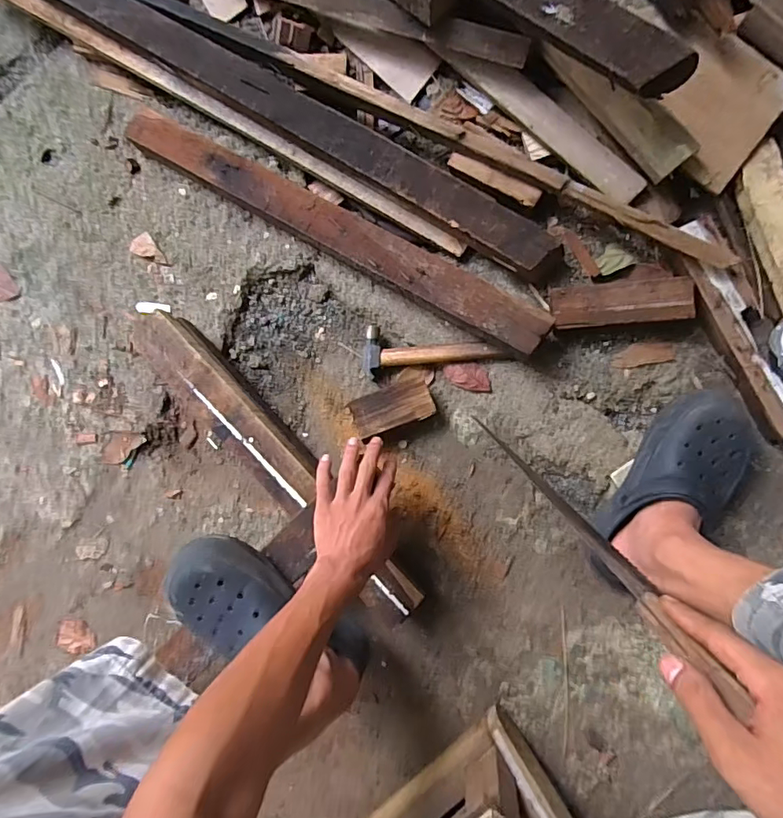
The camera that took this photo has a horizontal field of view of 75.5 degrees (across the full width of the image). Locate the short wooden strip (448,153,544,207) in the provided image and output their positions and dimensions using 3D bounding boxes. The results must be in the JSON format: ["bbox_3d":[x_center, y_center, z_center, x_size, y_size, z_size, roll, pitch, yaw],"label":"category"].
[{"bbox_3d":[0.142,-0.324,0.712,0.140,0.012,0.020,30,91,9],"label":"short wooden strip"}]

